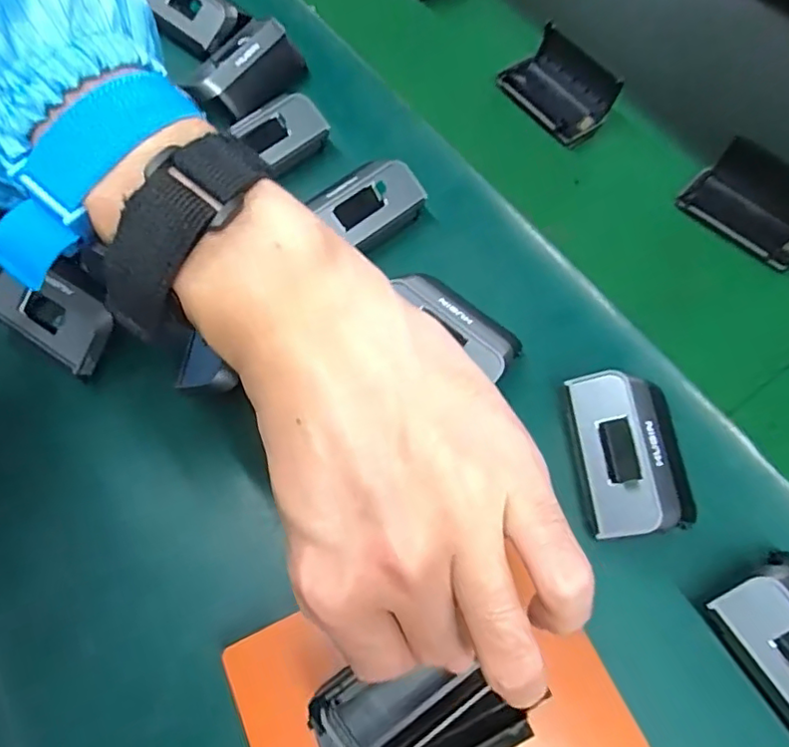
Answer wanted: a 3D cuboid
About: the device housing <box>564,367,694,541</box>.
[{"bbox_3d":[0.110,0.038,0.272,0.048,0.032,0.074,-4,67,-1],"label":"device housing"}]

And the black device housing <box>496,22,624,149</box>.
[{"bbox_3d":[0.108,-0.185,0.376,0.047,0.025,0.073,-32,70,-13],"label":"black device housing"}]

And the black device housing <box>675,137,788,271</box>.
[{"bbox_3d":[0.212,-0.098,0.341,0.048,0.028,0.074,-41,72,-16],"label":"black device housing"}]

